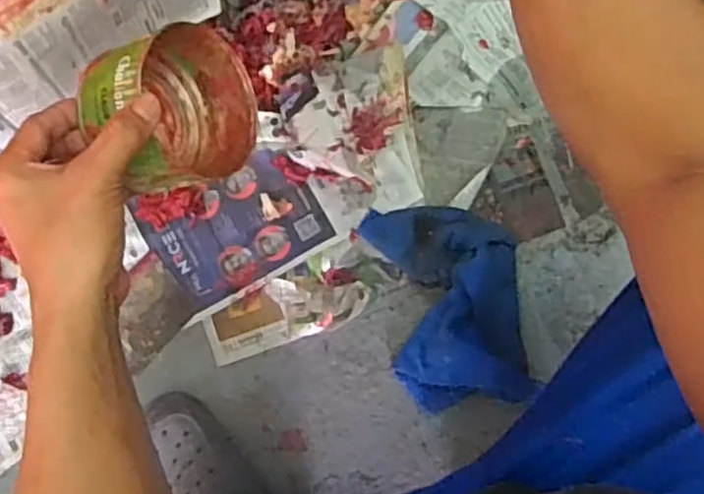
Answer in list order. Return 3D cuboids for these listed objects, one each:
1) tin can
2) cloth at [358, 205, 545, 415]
[{"bbox_3d":[-0.120,-0.091,0.482,0.065,0.110,0.107,1,93,29],"label":"tin can"},{"bbox_3d":[0.124,0.070,0.874,0.167,0.076,0.257,-13,84,-7],"label":"cloth"}]

